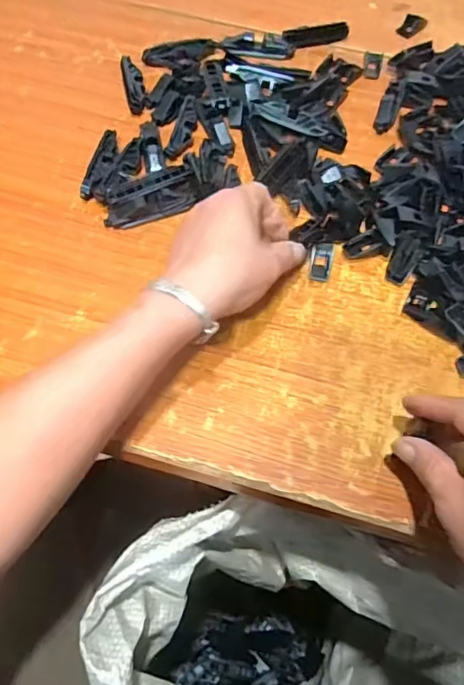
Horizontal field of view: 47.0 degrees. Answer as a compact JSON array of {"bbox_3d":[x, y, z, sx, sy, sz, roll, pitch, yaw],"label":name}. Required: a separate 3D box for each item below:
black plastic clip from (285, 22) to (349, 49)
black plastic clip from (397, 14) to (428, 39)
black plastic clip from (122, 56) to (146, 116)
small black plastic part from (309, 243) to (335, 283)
[{"bbox_3d":[0.094,-0.341,0.590,0.075,0.013,0.019,-12,62,-9],"label":"black plastic clip"},{"bbox_3d":[0.207,-0.364,0.614,0.023,0.007,0.042,30,63,14],"label":"black plastic clip"},{"bbox_3d":[-0.099,-0.260,0.538,0.020,0.011,0.066,-10,75,-8],"label":"black plastic clip"},{"bbox_3d":[0.074,-0.067,0.443,0.019,0.010,0.033,11,60,3],"label":"small black plastic part"}]

